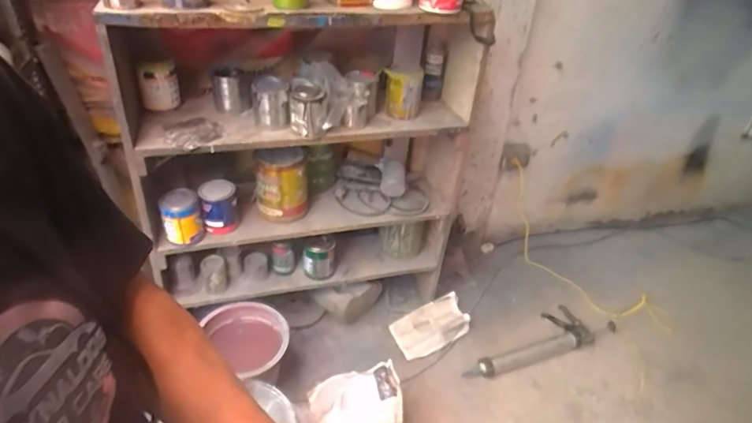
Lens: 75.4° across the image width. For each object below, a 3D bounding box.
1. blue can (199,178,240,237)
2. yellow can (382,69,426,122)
[{"bbox_3d":[-0.457,-0.009,1.432,0.104,0.153,0.091,-8,36,-17],"label":"blue can"},{"bbox_3d":[0.078,-0.343,1.403,0.108,0.136,0.085,6,34,4],"label":"yellow can"}]

